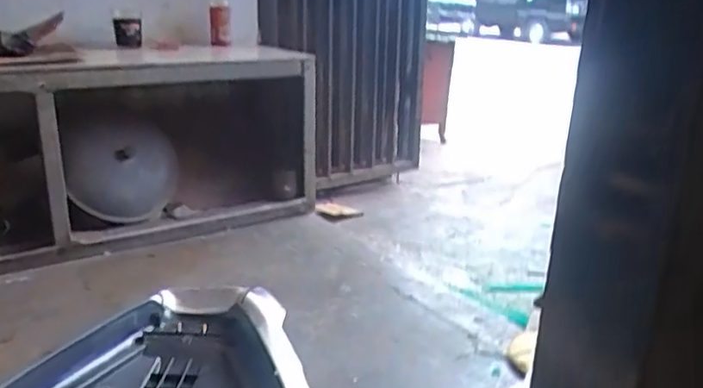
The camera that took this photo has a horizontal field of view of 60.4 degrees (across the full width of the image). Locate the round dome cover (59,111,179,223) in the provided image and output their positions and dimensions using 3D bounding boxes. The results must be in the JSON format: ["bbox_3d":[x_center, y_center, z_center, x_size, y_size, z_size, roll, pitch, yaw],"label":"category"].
[{"bbox_3d":[-0.498,-0.061,1.322,0.260,0.244,0.050,-12,13,-42],"label":"round dome cover"}]

